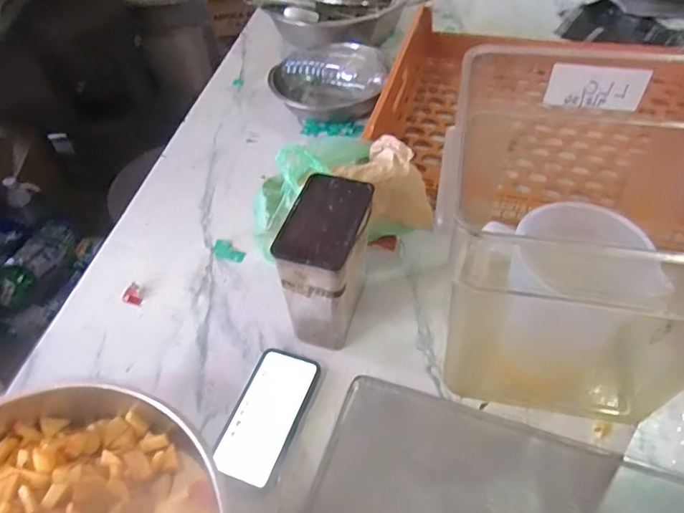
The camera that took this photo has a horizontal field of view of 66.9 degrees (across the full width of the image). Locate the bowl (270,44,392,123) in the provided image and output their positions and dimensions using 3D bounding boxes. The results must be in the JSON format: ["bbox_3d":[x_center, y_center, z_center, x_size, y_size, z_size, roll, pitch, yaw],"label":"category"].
[{"bbox_3d":[-0.013,-0.335,0.987,0.191,0.075,0.174,-2,49,3],"label":"bowl"}]

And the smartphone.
[{"bbox_3d":[-0.091,0.188,0.620,0.080,0.012,0.166,13,52,16],"label":"smartphone"}]

